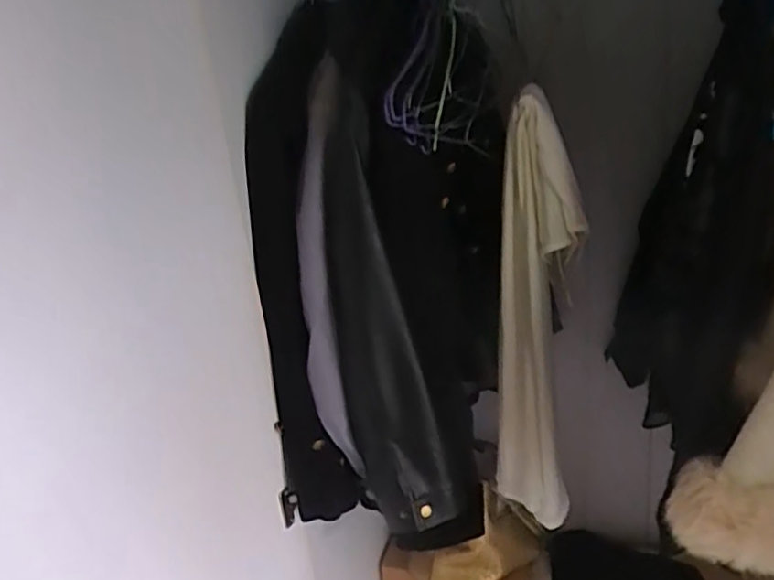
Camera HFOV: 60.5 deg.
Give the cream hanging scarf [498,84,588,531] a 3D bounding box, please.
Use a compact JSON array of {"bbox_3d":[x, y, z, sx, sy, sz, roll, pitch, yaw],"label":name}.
[{"bbox_3d":[0.211,0.061,0.950,0.101,0.634,0.093,-10,23,-11],"label":"cream hanging scarf"}]

